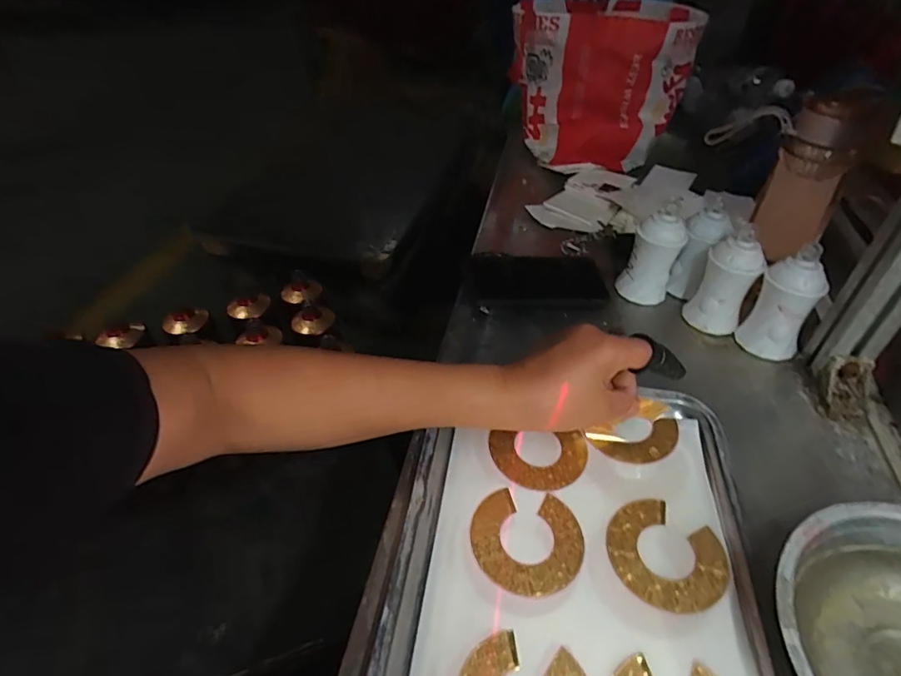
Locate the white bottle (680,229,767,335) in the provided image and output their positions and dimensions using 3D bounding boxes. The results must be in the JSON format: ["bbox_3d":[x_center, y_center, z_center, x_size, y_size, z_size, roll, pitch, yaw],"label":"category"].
[{"bbox_3d":[0.301,-0.059,0.565,0.055,0.108,0.046,15,45,15],"label":"white bottle"}]

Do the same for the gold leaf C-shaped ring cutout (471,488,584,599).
[{"bbox_3d":[0.058,0.154,0.389,0.083,0.004,0.079,4,43,-4],"label":"gold leaf C-shaped ring cutout"}]

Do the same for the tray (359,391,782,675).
[{"bbox_3d":[0.087,0.168,0.365,0.252,0.023,0.326,8,45,7],"label":"tray"}]

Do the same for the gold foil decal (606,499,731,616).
[{"bbox_3d":[0.159,0.161,0.378,0.083,0.004,0.077,28,51,25],"label":"gold foil decal"}]

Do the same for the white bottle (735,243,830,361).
[{"bbox_3d":[0.344,-0.031,0.529,0.054,0.114,0.048,17,45,17],"label":"white bottle"}]

